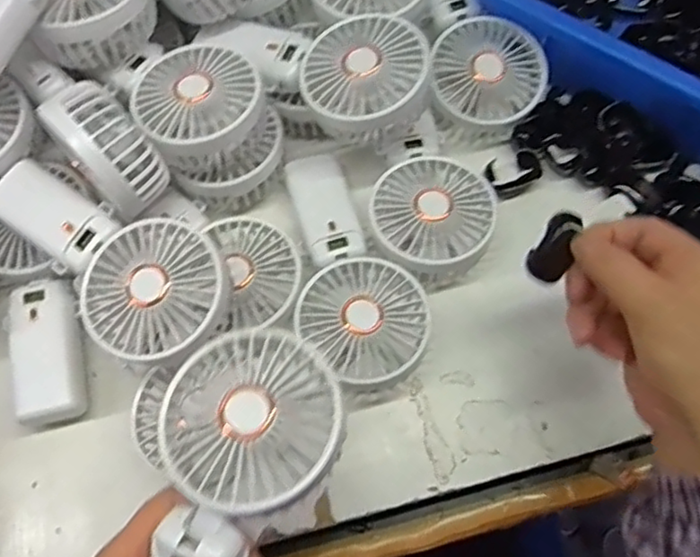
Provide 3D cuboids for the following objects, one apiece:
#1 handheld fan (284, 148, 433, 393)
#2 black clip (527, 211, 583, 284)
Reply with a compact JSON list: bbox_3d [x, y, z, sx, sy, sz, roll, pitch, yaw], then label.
[{"bbox_3d":[-0.010,-0.006,0.436,0.083,0.045,0.179,-28,70,-8],"label":"handheld fan"},{"bbox_3d":[0.117,-0.018,0.361,0.021,0.011,0.041,24,110,11],"label":"black clip"}]

